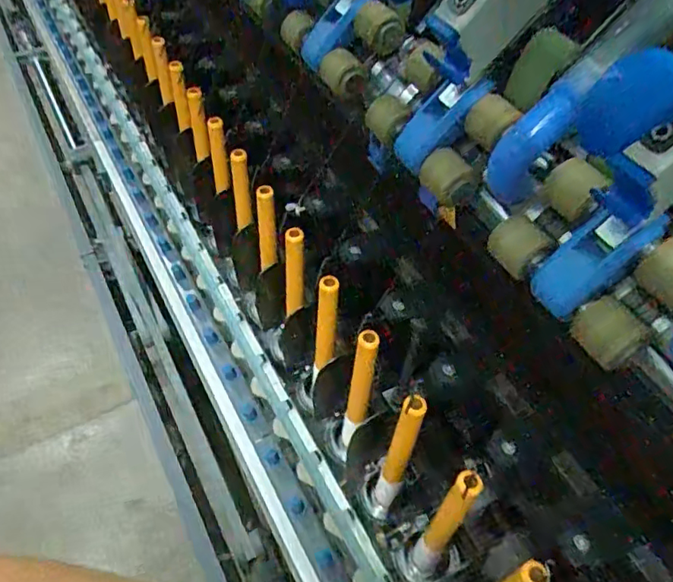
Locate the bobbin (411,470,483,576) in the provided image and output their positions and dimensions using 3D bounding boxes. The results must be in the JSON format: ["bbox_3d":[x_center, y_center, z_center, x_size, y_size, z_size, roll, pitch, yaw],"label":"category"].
[{"bbox_3d":[0.090,0.208,0.493,0.023,0.197,0.027,30,55,20],"label":"bobbin"}]

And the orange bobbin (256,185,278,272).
[{"bbox_3d":[-0.076,-0.068,0.620,0.020,0.093,0.020,-1,21,-5],"label":"orange bobbin"}]

